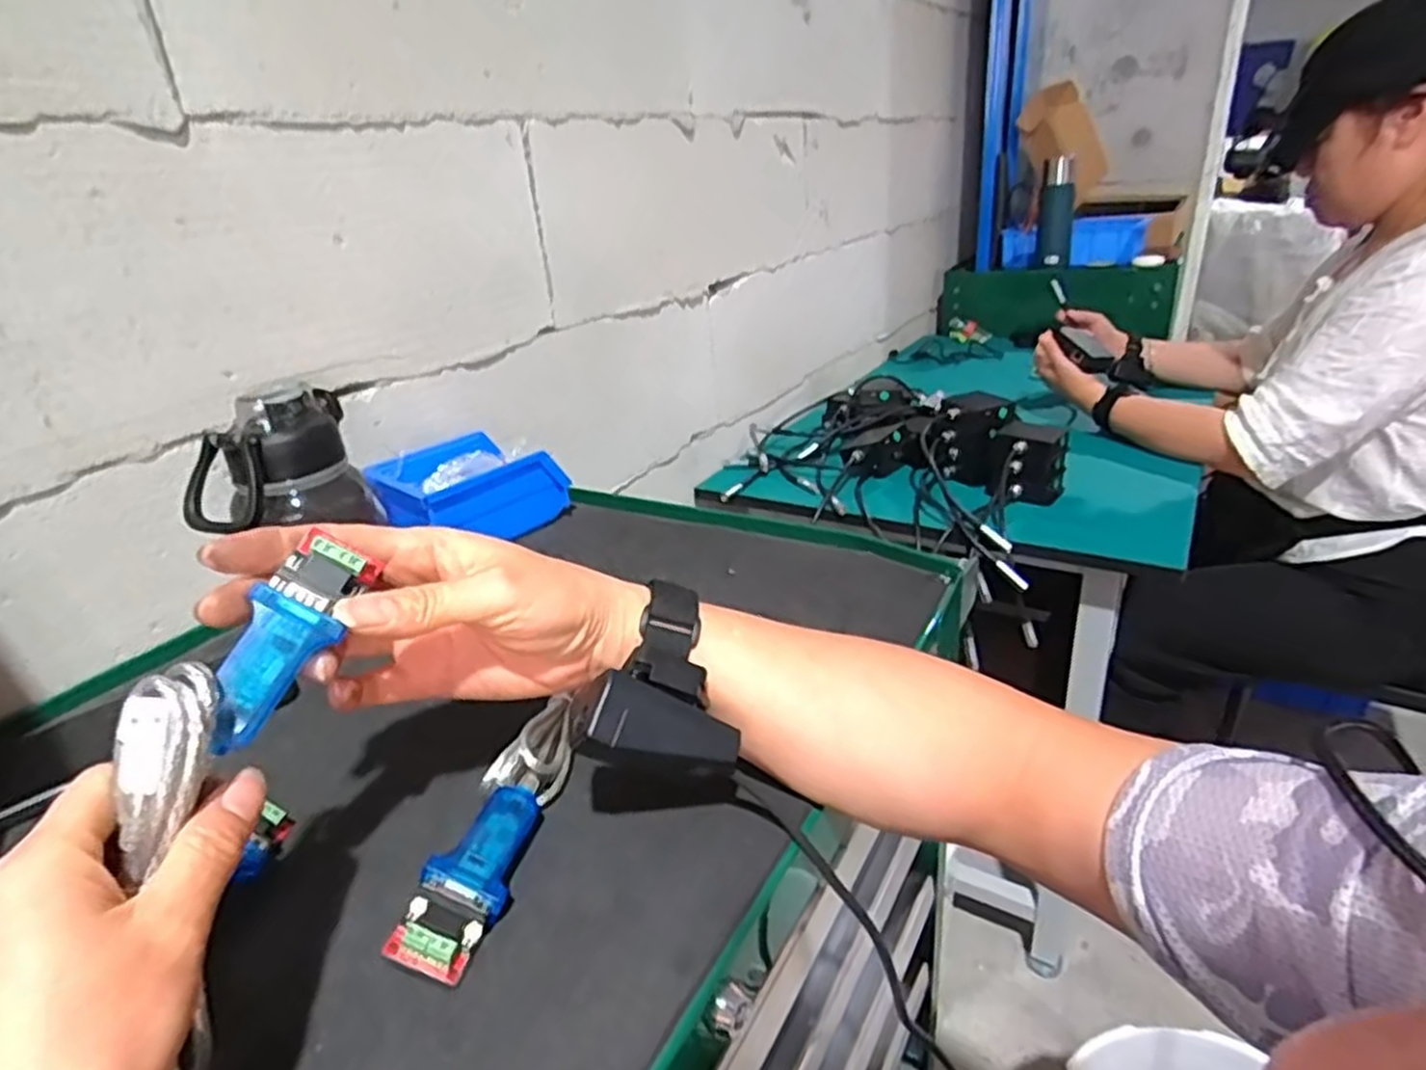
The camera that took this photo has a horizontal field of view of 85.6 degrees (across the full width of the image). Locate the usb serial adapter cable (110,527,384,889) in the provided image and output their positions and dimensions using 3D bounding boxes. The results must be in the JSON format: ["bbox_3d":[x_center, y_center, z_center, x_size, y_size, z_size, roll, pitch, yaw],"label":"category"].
[{"bbox_3d":[-0.166,0.051,0.269,0.023,0.037,0.119,7,51,25],"label":"usb serial adapter cable"}]

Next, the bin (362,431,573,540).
[{"bbox_3d":[-0.212,-0.035,0.674,0.104,0.071,0.139,18,34,40],"label":"bin"}]

